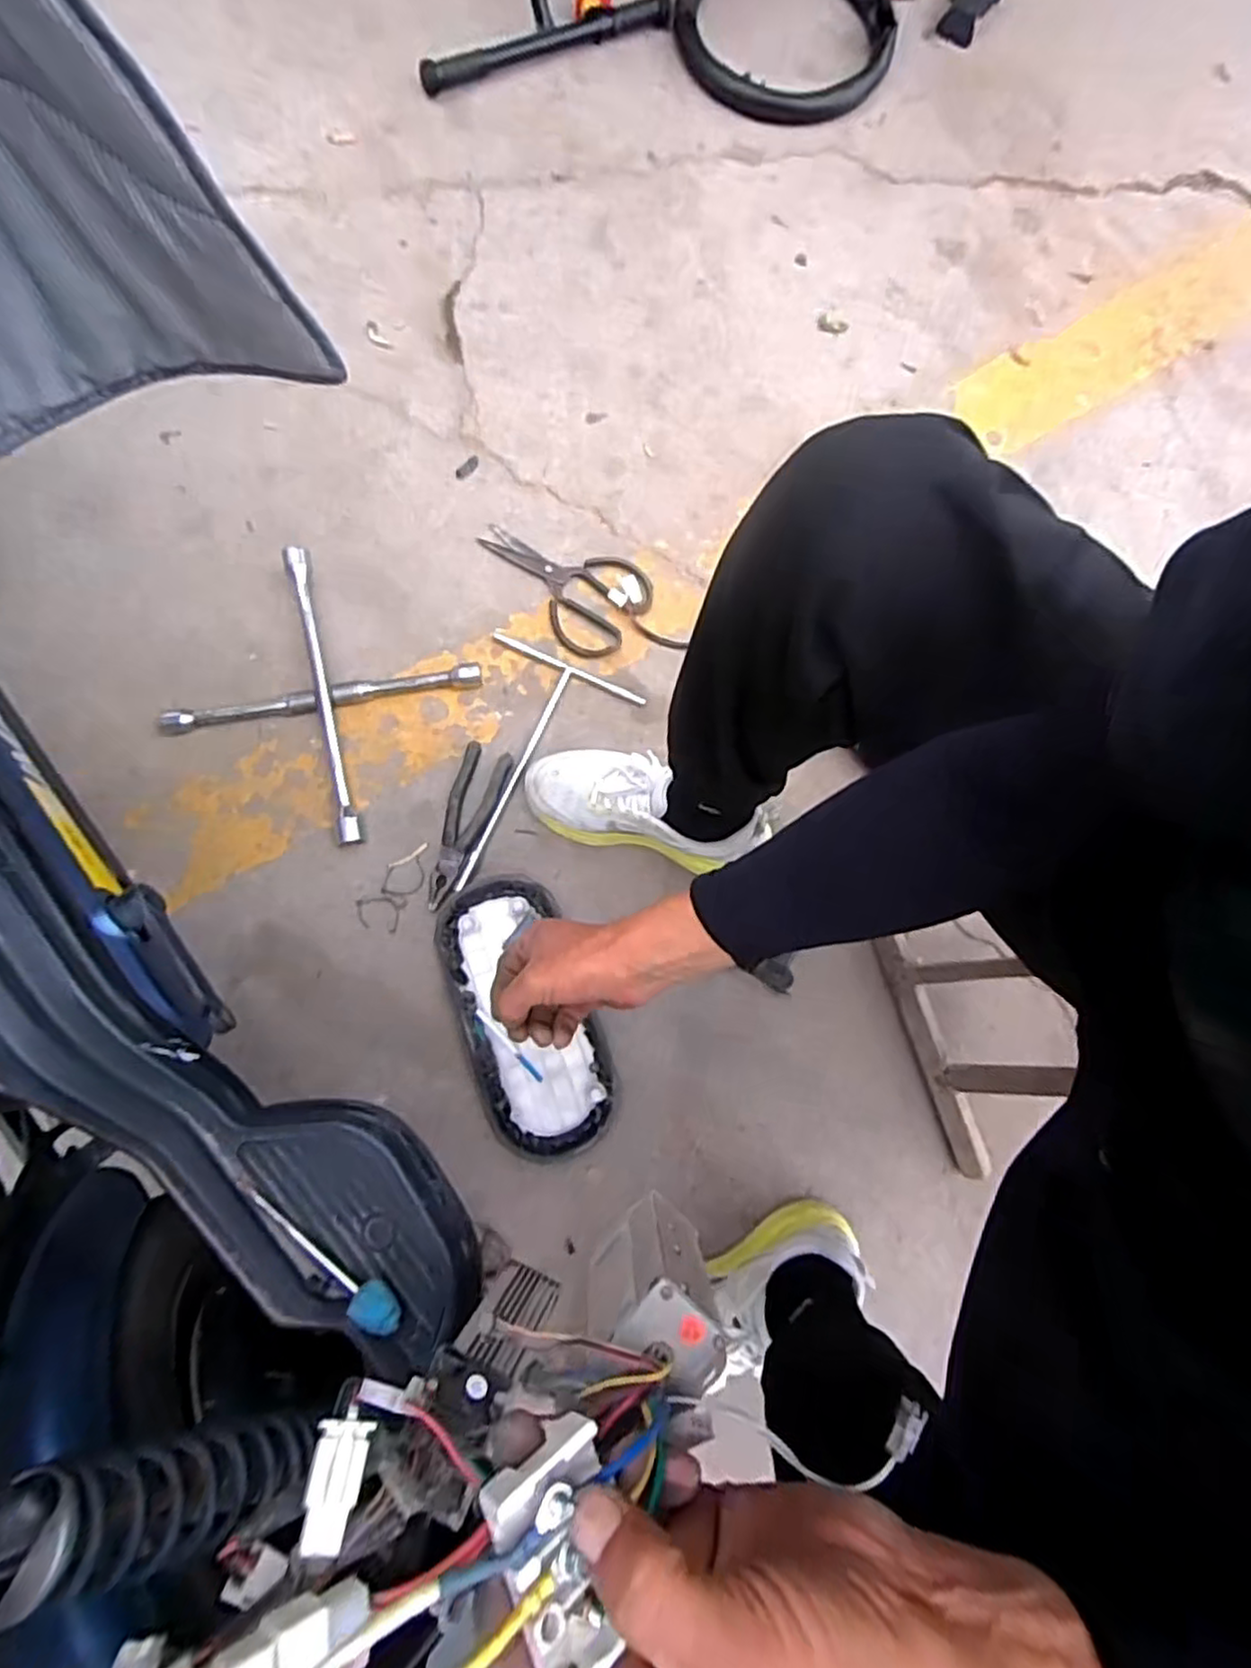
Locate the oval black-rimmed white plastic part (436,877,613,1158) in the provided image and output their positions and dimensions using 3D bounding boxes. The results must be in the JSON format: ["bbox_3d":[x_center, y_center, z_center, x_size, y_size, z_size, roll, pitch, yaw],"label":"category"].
[{"bbox_3d":[-0.107,0.188,0.751,0.133,0.035,0.285,-18,77,-6],"label":"oval black-rimmed white plastic part"}]

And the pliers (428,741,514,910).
[{"bbox_3d":[-0.178,-0.009,0.795,0.054,0.011,0.188,15,76,2],"label":"pliers"}]

